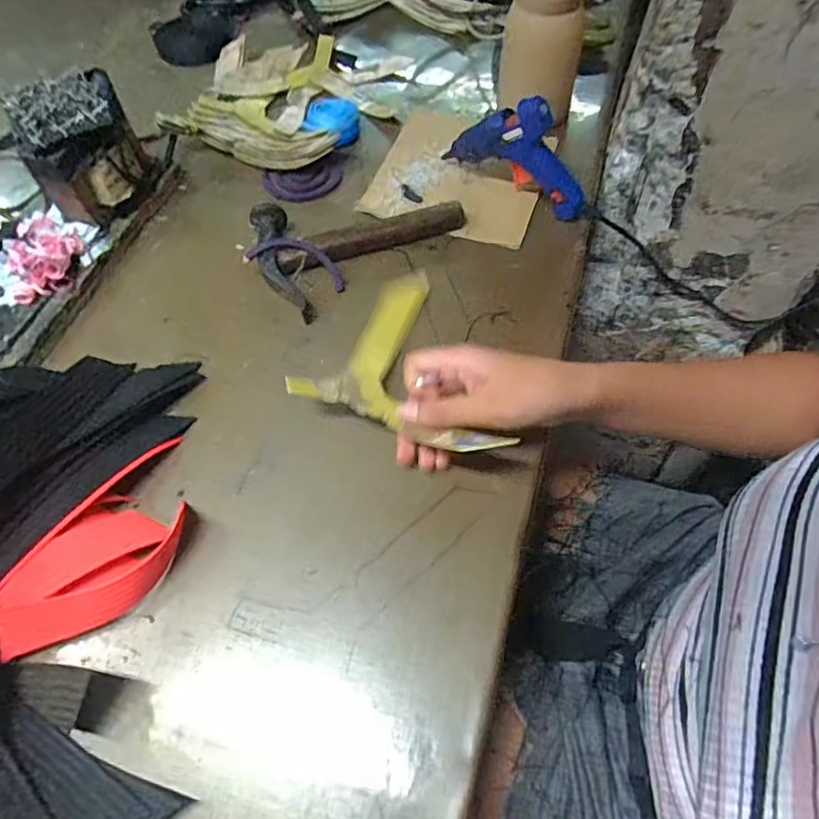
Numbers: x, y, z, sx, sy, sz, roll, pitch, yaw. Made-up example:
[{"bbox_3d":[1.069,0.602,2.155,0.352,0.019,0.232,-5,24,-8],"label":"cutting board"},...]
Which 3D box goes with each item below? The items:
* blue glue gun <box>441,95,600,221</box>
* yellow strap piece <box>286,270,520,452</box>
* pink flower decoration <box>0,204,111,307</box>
[{"bbox_3d":[0.097,-0.226,0.487,0.149,0.091,0.024,31,66,18],"label":"blue glue gun"},{"bbox_3d":[0.019,-0.047,0.408,0.149,0.048,0.159,18,62,14],"label":"yellow strap piece"},{"bbox_3d":[-0.318,-0.129,0.481,0.076,0.028,0.094,26,65,16],"label":"pink flower decoration"}]

